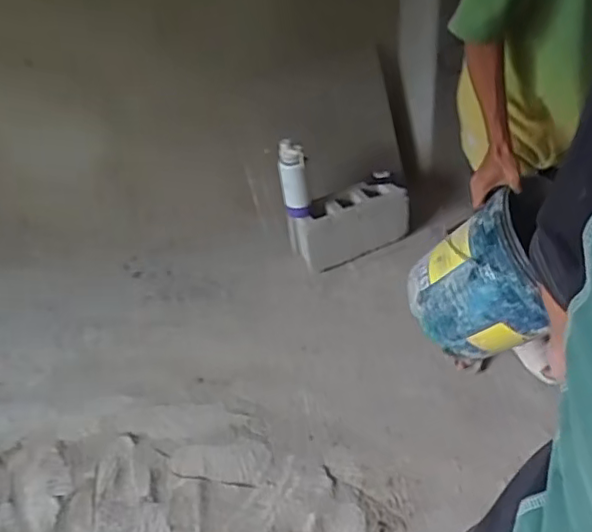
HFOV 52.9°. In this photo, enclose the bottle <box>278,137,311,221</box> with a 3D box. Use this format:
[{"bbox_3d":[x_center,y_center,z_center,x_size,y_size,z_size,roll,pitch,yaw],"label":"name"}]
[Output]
[{"bbox_3d":[-0.004,-0.268,1.879,0.090,0.257,0.101,-6,43,2],"label":"bottle"}]

